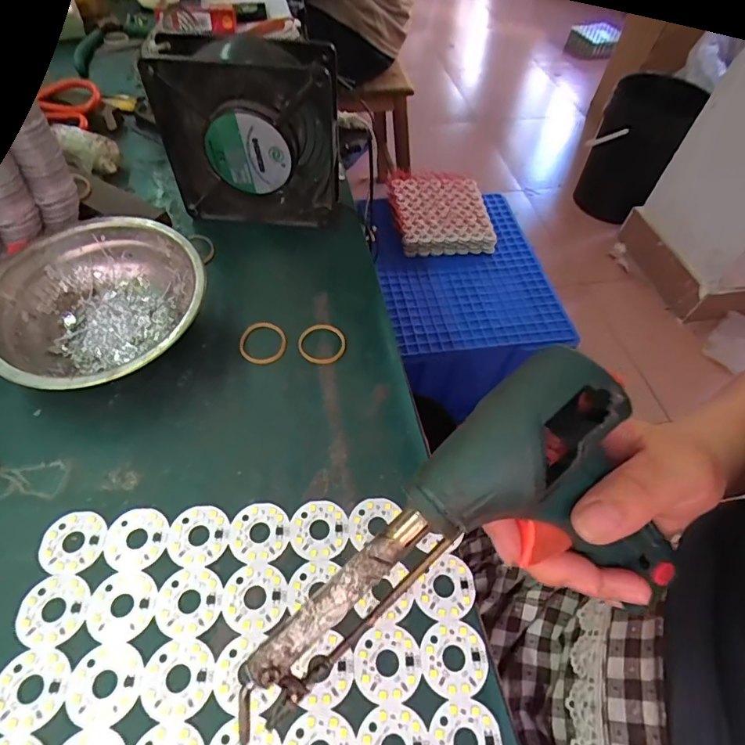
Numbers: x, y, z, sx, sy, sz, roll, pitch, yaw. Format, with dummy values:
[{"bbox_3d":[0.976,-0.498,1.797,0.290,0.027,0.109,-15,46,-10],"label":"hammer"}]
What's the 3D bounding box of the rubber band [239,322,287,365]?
[{"bbox_3d":[-0.073,-0.020,0.314,0.031,0.004,0.031,19,56,9],"label":"rubber band"}]

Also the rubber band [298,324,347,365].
[{"bbox_3d":[-0.034,-0.020,0.316,0.032,0.004,0.033,4,55,-1],"label":"rubber band"}]

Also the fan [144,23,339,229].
[{"bbox_3d":[-0.087,-0.171,0.347,0.124,0.124,0.052,8,55,2],"label":"fan"}]

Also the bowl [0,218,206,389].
[{"bbox_3d":[-0.168,-0.037,0.294,0.121,0.045,0.123,2,55,-3],"label":"bowl"}]

